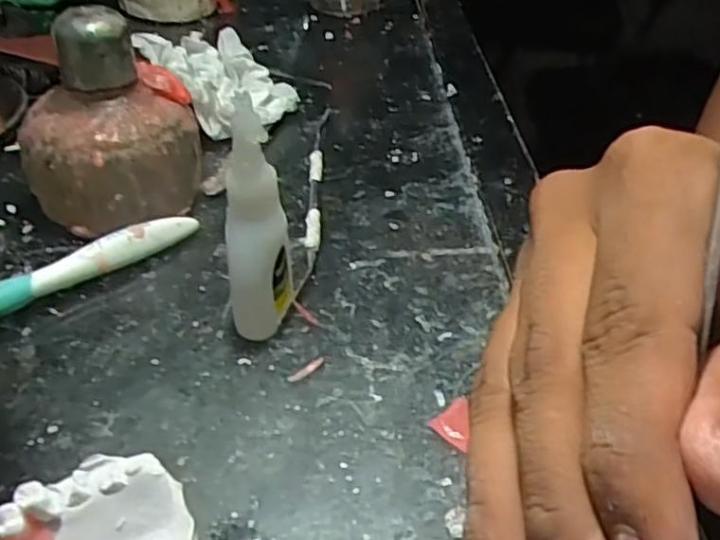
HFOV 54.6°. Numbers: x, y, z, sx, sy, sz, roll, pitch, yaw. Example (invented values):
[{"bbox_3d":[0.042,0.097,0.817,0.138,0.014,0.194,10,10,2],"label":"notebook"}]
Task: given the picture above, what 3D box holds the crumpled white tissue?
[{"bbox_3d":[-0.073,-0.102,0.376,0.078,0.049,0.047,-28,45,-33],"label":"crumpled white tissue"}]

